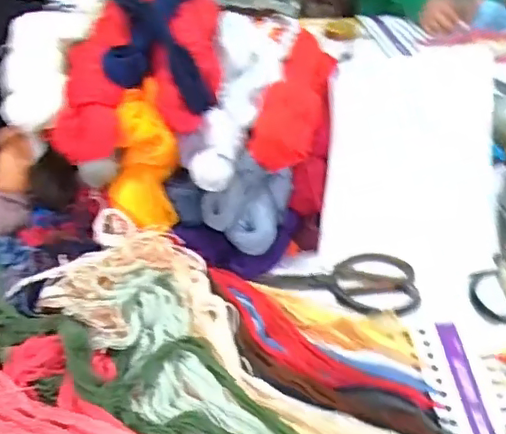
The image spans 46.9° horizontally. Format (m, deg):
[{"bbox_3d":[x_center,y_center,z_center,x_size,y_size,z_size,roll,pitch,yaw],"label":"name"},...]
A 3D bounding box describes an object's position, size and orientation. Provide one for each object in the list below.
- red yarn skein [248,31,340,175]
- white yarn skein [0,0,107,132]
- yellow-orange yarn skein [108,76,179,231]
[{"bbox_3d":[0.062,-0.164,0.744,0.066,0.055,0.284,10,41,13],"label":"red yarn skein"},{"bbox_3d":[-0.225,-0.202,0.676,0.087,0.055,0.253,7,60,10],"label":"white yarn skein"},{"bbox_3d":[-0.123,-0.069,0.643,0.075,0.170,0.054,-2,7,-2],"label":"yellow-orange yarn skein"}]

